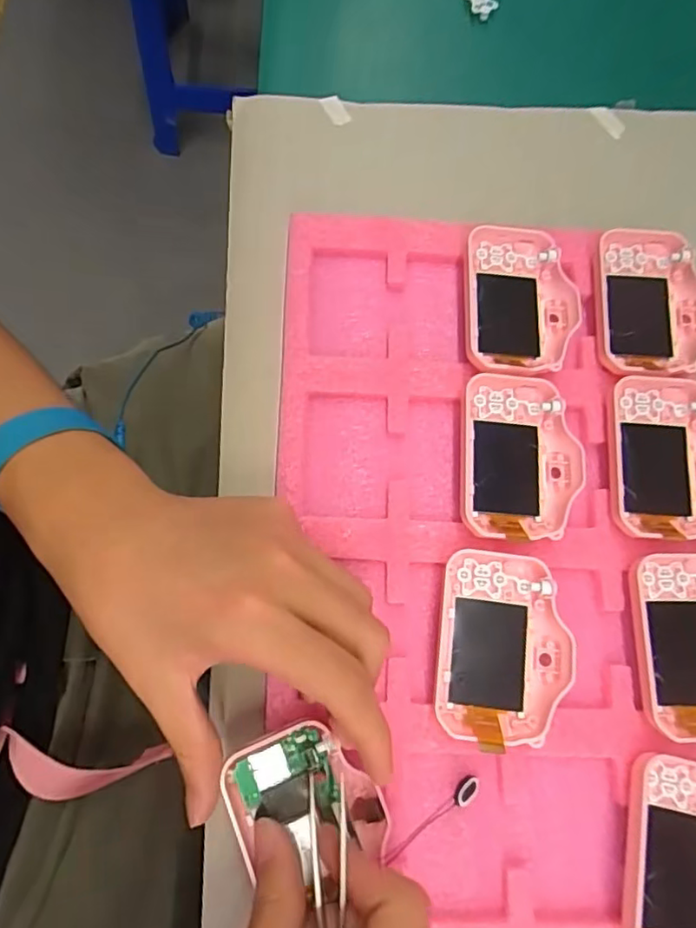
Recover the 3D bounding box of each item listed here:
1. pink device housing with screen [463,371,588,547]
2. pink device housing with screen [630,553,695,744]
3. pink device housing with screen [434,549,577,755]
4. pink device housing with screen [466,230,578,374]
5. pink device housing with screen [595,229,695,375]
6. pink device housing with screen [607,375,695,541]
[{"bbox_3d":[0.088,-0.003,0.296,0.059,0.013,0.083,5,76,1],"label":"pink device housing with screen"},{"bbox_3d":[0.170,0.086,0.277,0.059,0.014,0.083,2,75,-4],"label":"pink device housing with screen"},{"bbox_3d":[0.073,0.086,0.272,0.058,0.019,0.084,7,76,1],"label":"pink device housing with screen"},{"bbox_3d":[0.095,-0.087,0.315,0.060,0.013,0.084,4,76,0],"label":"pink device housing with screen"},{"bbox_3d":[0.169,-0.088,0.321,0.058,0.012,0.084,5,76,1],"label":"pink device housing with screen"},{"bbox_3d":[0.167,-0.003,0.299,0.060,0.013,0.083,4,76,1],"label":"pink device housing with screen"}]

